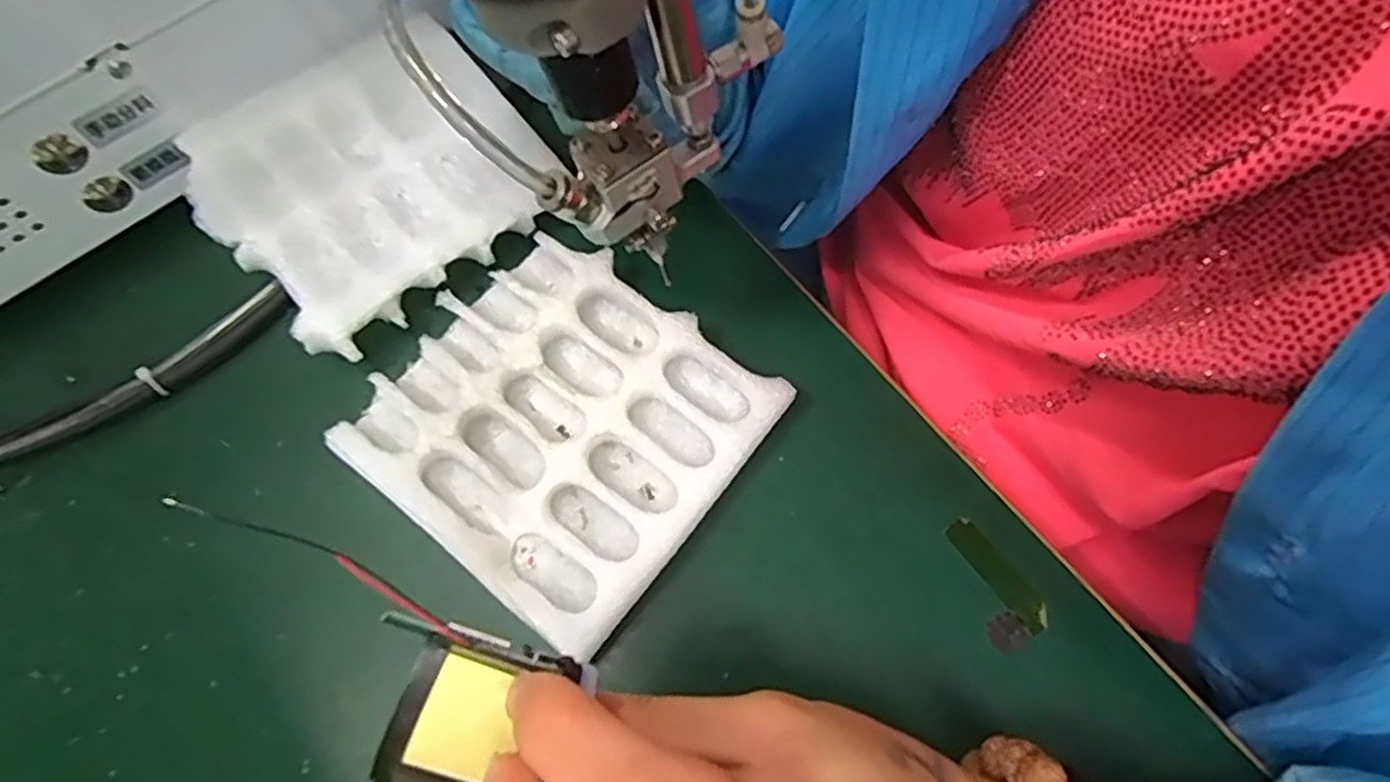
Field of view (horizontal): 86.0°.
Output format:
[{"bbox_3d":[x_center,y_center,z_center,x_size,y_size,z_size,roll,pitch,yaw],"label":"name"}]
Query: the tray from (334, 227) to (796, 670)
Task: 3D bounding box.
[{"bbox_3d":[-0.054,0.013,0.293,0.133,0.024,0.124,36,70,14],"label":"tray"}]

